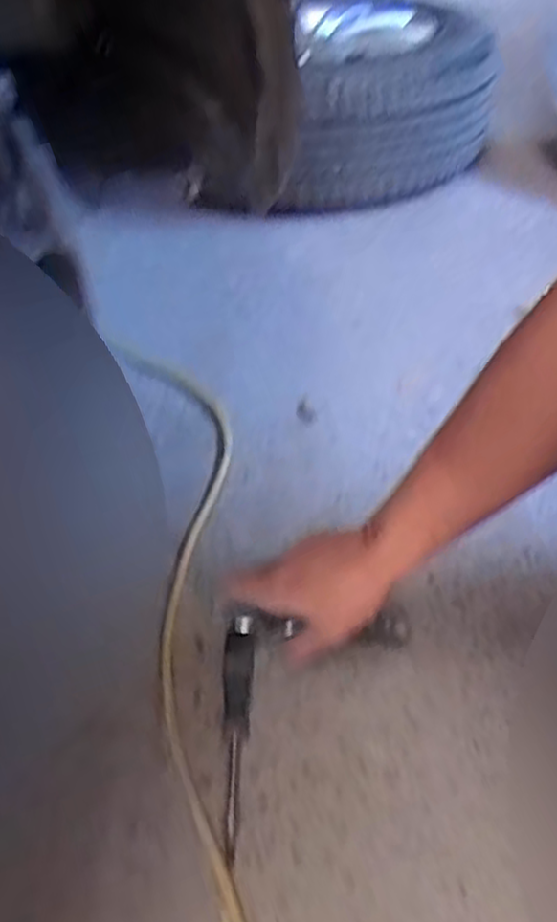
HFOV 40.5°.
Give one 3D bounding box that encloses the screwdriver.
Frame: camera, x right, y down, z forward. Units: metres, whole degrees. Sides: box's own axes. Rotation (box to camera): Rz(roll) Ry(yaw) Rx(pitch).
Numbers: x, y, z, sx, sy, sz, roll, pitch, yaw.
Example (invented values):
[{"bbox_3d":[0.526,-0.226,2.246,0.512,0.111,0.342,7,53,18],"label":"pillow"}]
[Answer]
[{"bbox_3d":[-0.030,0.197,0.566,0.022,0.032,0.180,-3,43,0],"label":"screwdriver"}]

